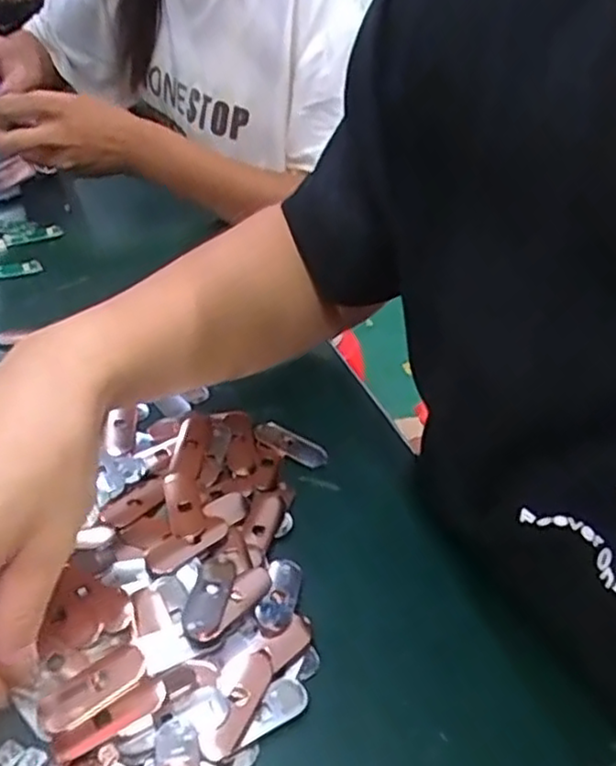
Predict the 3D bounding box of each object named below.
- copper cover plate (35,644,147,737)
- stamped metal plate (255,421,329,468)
[{"bbox_3d":[-0.098,0.140,0.321,0.049,0.008,0.020,-22,46,-30],"label":"copper cover plate"},{"bbox_3d":[-0.011,0.040,0.461,0.051,0.004,0.019,28,49,13],"label":"stamped metal plate"}]

